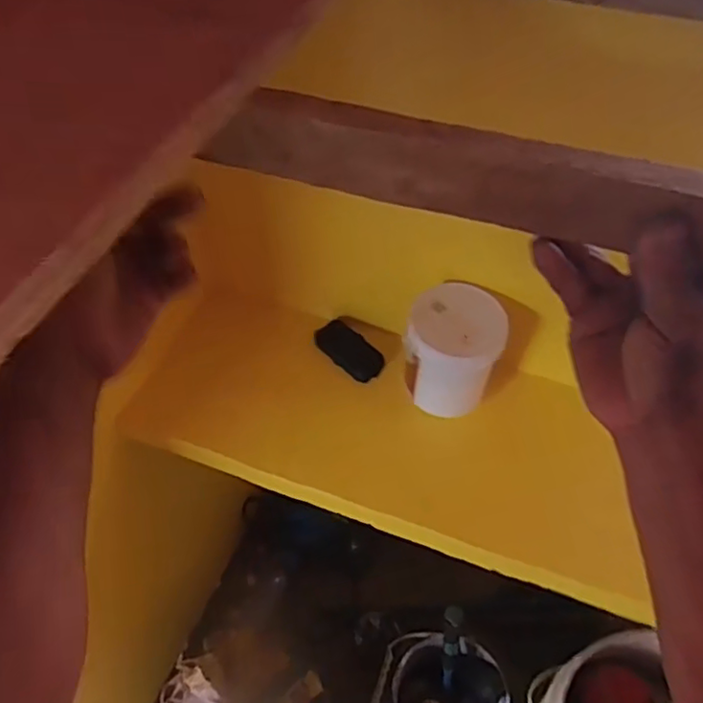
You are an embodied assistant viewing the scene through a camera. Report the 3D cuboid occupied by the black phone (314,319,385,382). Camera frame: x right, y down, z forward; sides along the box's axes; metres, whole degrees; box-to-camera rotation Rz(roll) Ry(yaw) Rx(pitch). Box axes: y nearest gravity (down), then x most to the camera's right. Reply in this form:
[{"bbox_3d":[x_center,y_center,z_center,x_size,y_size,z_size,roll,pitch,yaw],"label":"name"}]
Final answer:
[{"bbox_3d":[-0.003,-0.001,0.872,0.105,0.005,0.053,42,81,17],"label":"black phone"}]

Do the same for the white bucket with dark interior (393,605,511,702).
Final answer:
[{"bbox_3d":[0.178,0.650,1.137,0.190,0.199,0.208,-17,53,-13],"label":"white bucket with dark interior"}]

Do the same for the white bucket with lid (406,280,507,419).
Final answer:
[{"bbox_3d":[0.127,0.000,0.765,0.113,0.115,0.116,0,52,0],"label":"white bucket with lid"}]

